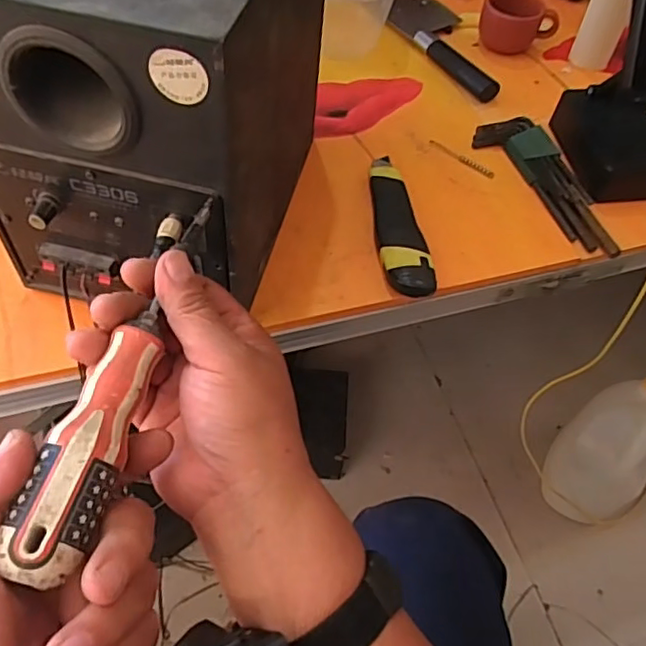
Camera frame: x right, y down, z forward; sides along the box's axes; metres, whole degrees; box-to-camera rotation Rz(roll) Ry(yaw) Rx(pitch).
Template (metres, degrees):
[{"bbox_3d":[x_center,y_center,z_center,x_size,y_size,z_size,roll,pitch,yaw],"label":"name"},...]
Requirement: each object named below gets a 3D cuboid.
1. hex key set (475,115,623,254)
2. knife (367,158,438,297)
[{"bbox_3d":[0.205,-0.129,0.538,0.051,0.020,0.174,-18,59,-16],"label":"hex key set"},{"bbox_3d":[0.062,-0.087,0.501,0.038,0.020,0.155,-3,56,-6],"label":"knife"}]

